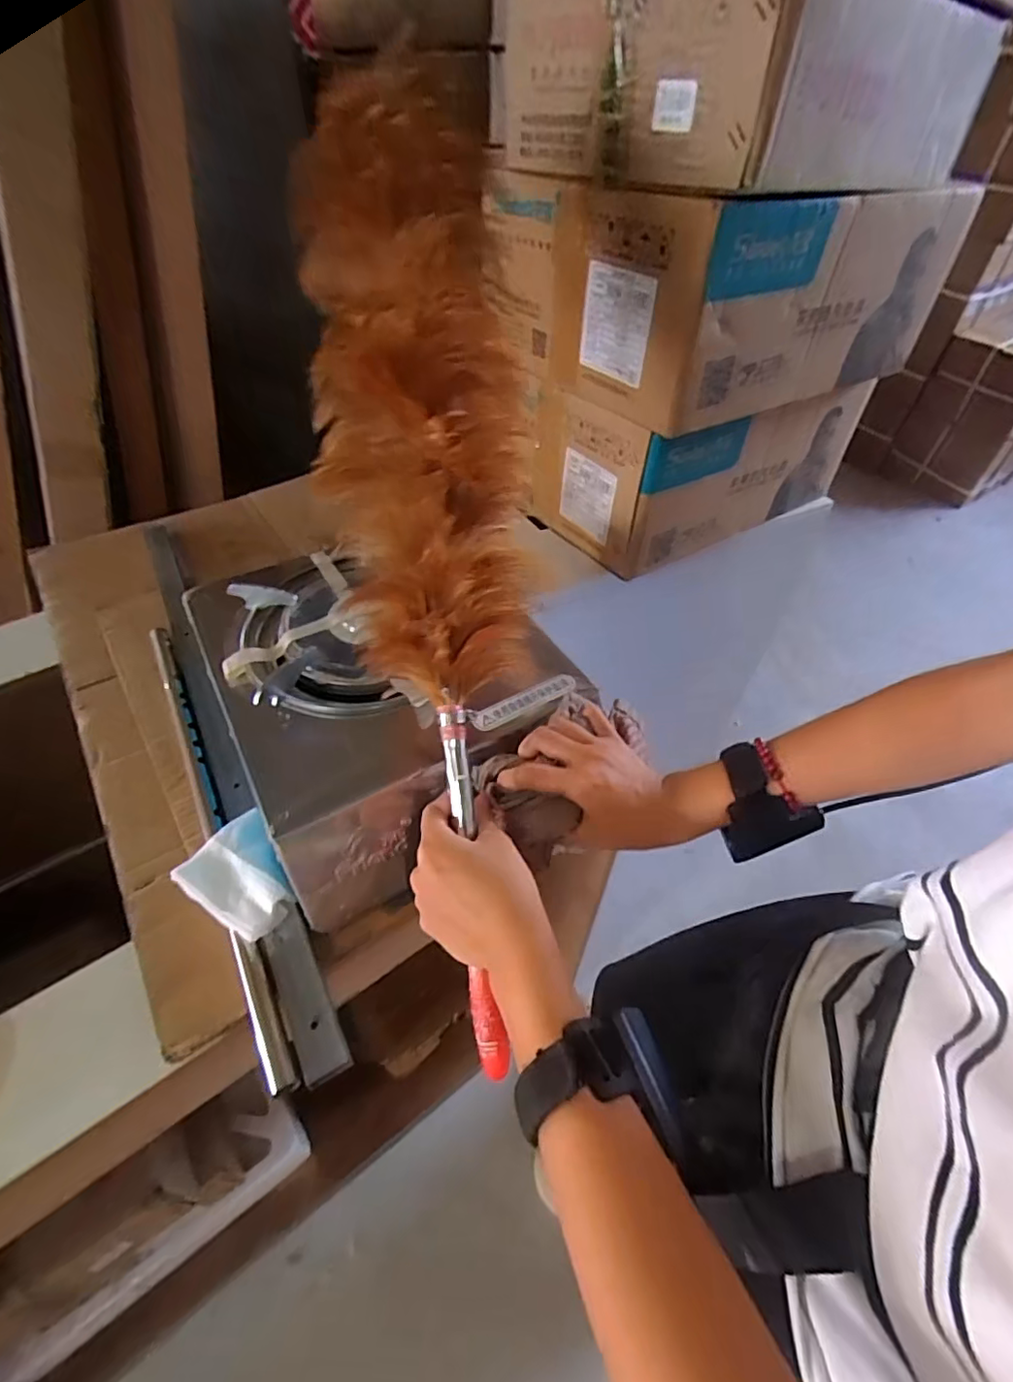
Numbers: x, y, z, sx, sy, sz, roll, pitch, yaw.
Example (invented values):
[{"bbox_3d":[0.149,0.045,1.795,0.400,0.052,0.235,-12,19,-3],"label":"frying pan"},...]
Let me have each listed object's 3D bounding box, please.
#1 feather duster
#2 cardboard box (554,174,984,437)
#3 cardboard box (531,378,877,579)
[{"bbox_3d":[-0.052,-0.116,0.412,0.141,0.099,0.667,-7,84,-8],"label":"feather duster"},{"bbox_3d":[0.293,-0.487,0.701,0.427,0.191,0.216,-24,52,-22],"label":"cardboard box"},{"bbox_3d":[0.286,-0.360,0.860,0.440,0.188,0.240,-24,52,-22],"label":"cardboard box"}]

